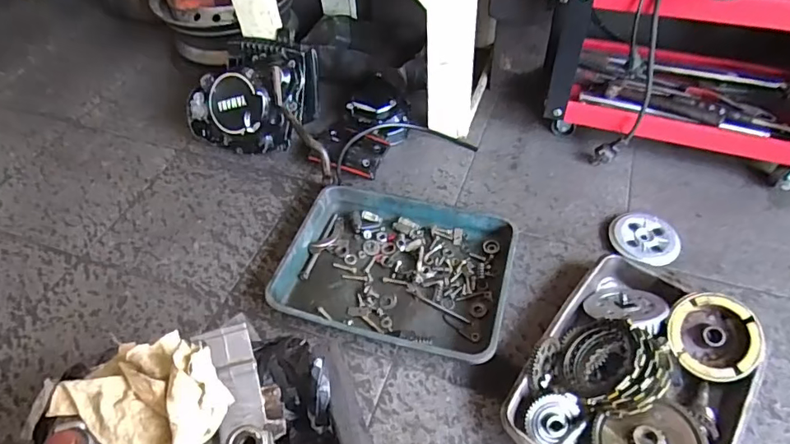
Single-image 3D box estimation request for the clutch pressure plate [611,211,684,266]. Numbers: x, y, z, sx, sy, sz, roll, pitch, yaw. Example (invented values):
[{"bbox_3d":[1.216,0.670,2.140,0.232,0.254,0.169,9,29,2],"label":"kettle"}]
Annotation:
[{"bbox_3d":[0.423,0.026,0.848,0.105,0.020,0.111,-1,51,2],"label":"clutch pressure plate"}]

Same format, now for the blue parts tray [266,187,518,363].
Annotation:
[{"bbox_3d":[0.005,0.071,0.815,0.354,0.046,0.273,13,53,13],"label":"blue parts tray"}]

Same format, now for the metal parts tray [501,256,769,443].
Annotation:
[{"bbox_3d":[0.328,0.203,0.645,0.260,0.104,0.347,30,58,25],"label":"metal parts tray"}]

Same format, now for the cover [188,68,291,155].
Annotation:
[{"bbox_3d":[-0.317,-0.210,0.996,0.218,0.164,0.080,19,54,18],"label":"cover"}]

